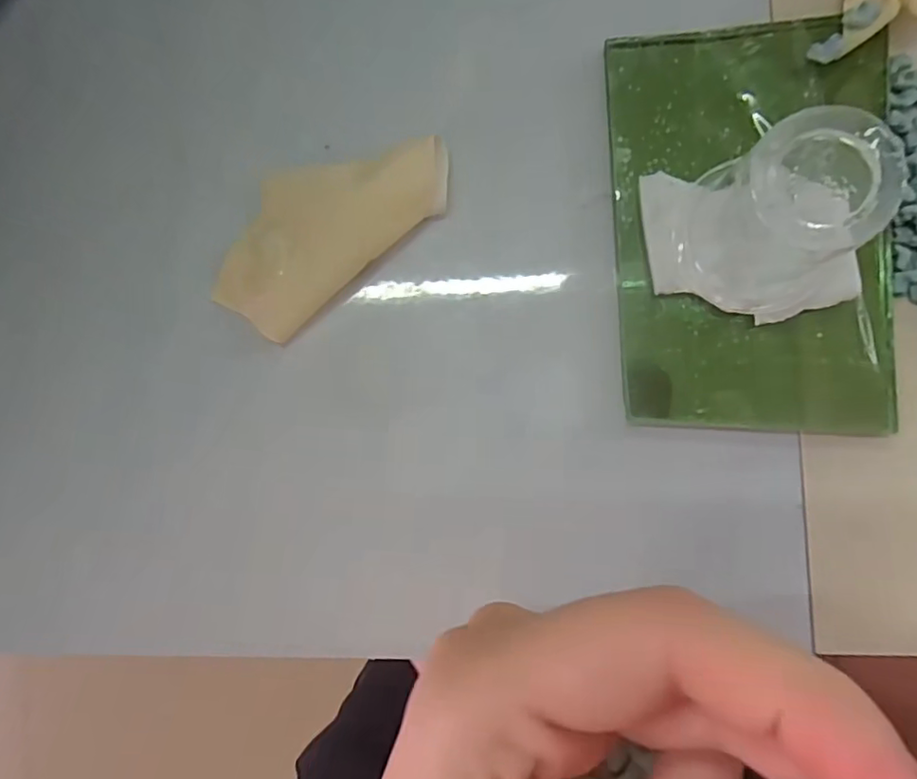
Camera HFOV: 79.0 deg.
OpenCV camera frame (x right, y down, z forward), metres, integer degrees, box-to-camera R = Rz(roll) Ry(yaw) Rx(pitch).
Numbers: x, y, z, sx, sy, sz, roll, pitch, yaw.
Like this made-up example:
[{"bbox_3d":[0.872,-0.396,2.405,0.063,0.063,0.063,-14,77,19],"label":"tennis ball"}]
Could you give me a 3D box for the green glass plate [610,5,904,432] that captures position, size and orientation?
[{"bbox_3d":[0.074,-0.041,0.139,0.067,0.004,0.102,0,87,6],"label":"green glass plate"}]

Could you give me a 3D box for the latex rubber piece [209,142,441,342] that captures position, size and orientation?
[{"bbox_3d":[-0.036,-0.045,0.152,0.070,0.006,0.034,-40,86,8],"label":"latex rubber piece"}]

